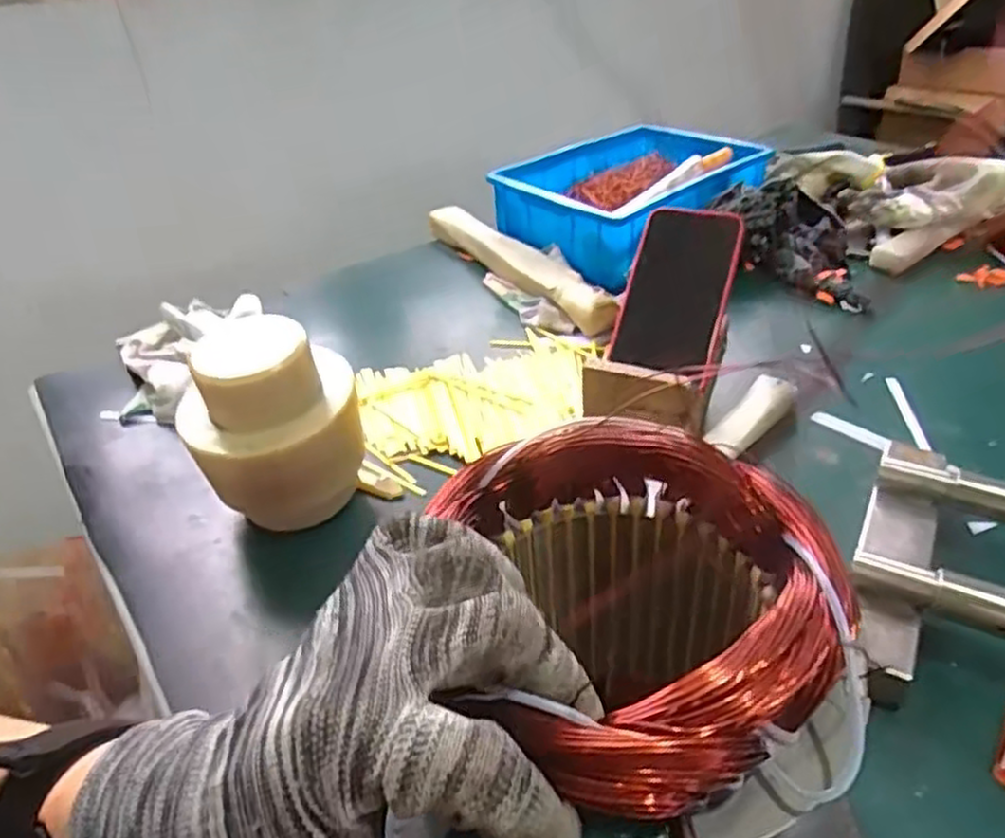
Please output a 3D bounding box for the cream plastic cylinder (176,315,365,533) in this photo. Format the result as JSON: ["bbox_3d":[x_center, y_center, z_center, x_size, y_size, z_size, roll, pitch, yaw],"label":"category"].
[{"bbox_3d":[-0.148,0.007,0.482,0.106,0.133,0.085,-10,35,-9],"label":"cream plastic cylinder"}]

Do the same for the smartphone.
[{"bbox_3d":[0.149,-0.109,0.635,0.085,0.140,0.011,15,10,5],"label":"smartphone"}]

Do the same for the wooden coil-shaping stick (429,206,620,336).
[{"bbox_3d":[0.011,-0.170,0.793,0.041,0.032,0.321,-23,39,-25],"label":"wooden coil-shaping stick"}]

